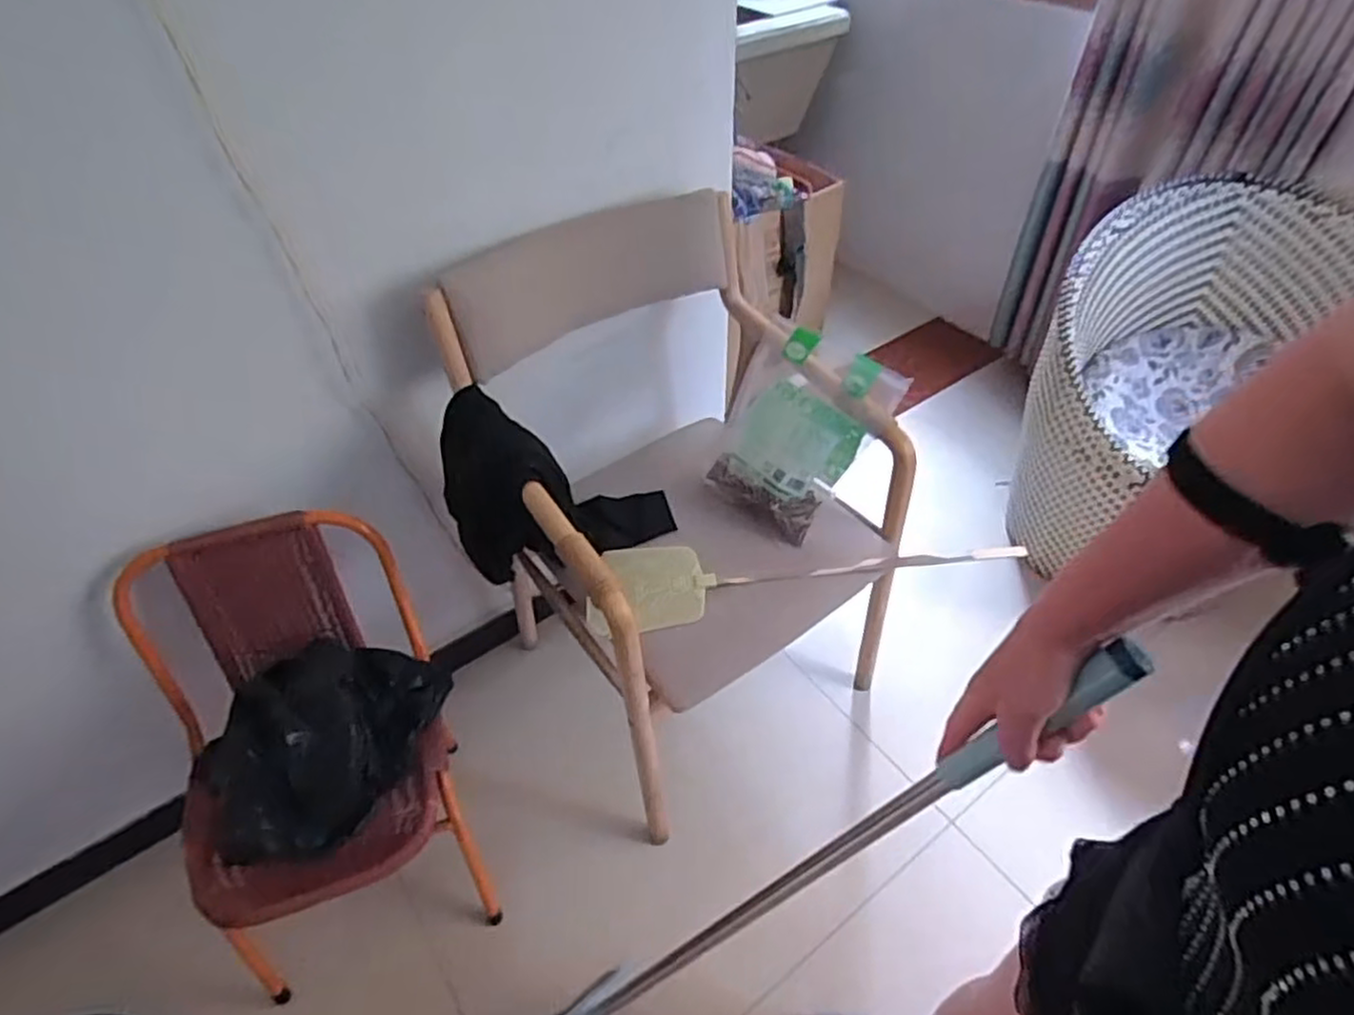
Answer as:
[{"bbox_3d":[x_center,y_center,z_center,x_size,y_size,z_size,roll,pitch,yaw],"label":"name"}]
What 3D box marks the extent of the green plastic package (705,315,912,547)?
[{"bbox_3d":[0.172,-0.121,1.138,0.229,0.291,0.107,30,12,14],"label":"green plastic package"}]

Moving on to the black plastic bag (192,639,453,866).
[{"bbox_3d":[-0.476,0.286,0.978,0.324,0.169,0.251,-34,54,-27],"label":"black plastic bag"}]

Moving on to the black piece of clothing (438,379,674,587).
[{"bbox_3d":[-0.166,-0.044,1.066,0.316,0.240,0.134,-14,48,-12],"label":"black piece of clothing"}]

